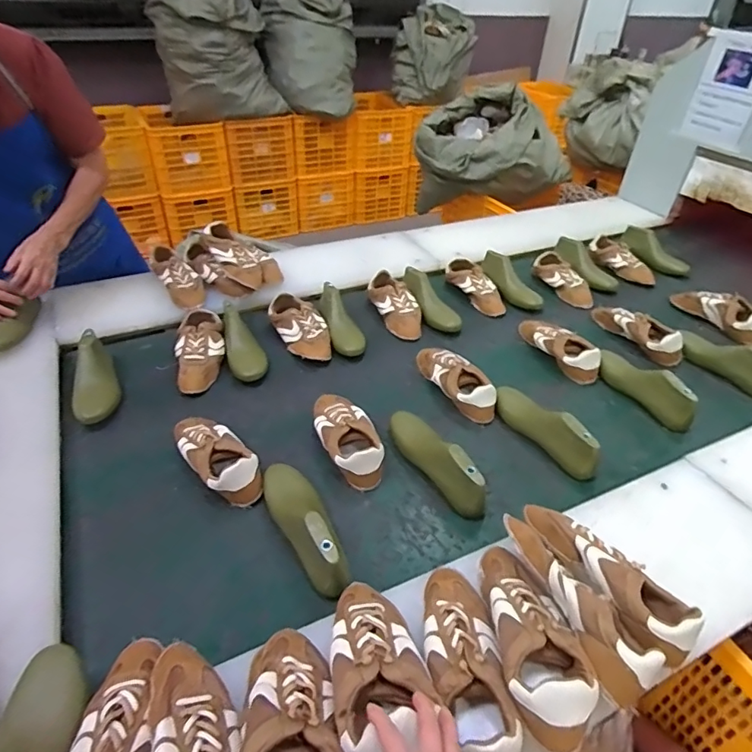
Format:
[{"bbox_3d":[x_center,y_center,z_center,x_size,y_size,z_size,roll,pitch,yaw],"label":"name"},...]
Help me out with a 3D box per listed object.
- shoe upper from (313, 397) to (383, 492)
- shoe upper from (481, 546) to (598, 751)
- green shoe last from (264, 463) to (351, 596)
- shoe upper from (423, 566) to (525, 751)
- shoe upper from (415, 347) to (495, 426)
[{"bbox_3d":[-0.058,0.103,0.948,0.098,0.064,0.233,-11,42,-16],"label":"shoe upper"},{"bbox_3d":[0.181,0.307,0.611,0.097,0.072,0.239,-7,41,-11],"label":"shoe upper"},{"bbox_3d":[-0.113,0.219,0.786,0.071,0.092,0.254,-19,44,-24],"label":"green shoe last"},{"bbox_3d":[0.103,0.330,0.595,0.088,0.076,0.243,-3,40,-6],"label":"shoe upper"},{"bbox_3d":[0.170,0.000,1.099,0.084,0.069,0.249,-15,43,-20],"label":"shoe upper"}]

